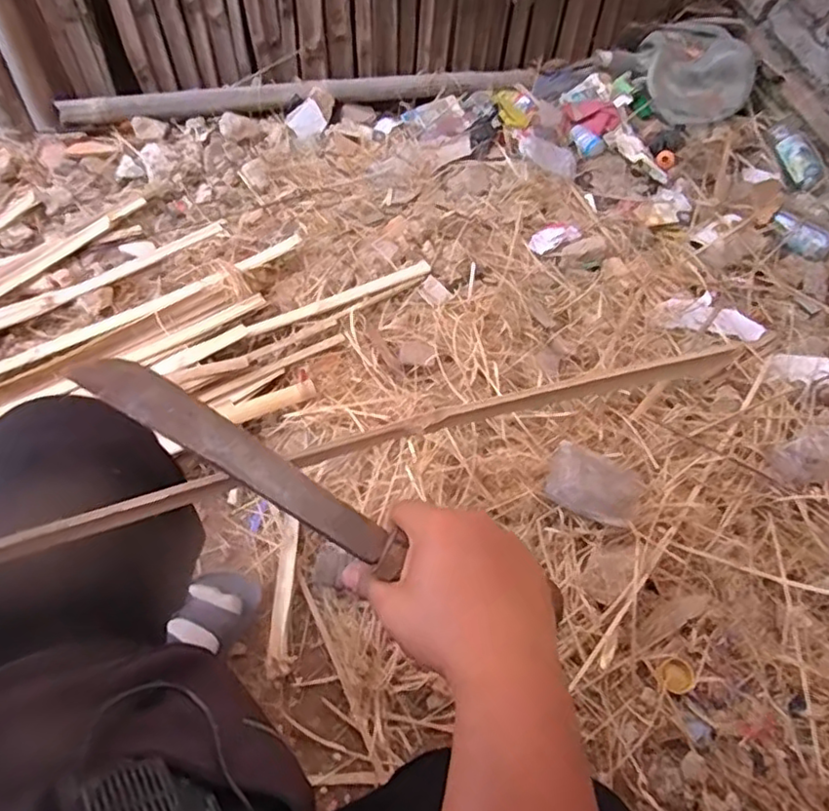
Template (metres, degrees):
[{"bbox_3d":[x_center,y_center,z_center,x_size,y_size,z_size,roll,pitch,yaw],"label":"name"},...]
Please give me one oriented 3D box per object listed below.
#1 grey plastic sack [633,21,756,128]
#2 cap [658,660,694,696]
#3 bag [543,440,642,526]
[{"bbox_3d":[0.587,-0.705,1.327,0.205,0.077,0.239,-8,62,-7],"label":"grey plastic sack"},{"bbox_3d":[0.319,0.329,0.766,0.041,0.010,0.038,1,62,-2],"label":"cap"},{"bbox_3d":[0.240,0.105,0.841,0.122,0.038,0.098,23,63,9],"label":"bag"}]

